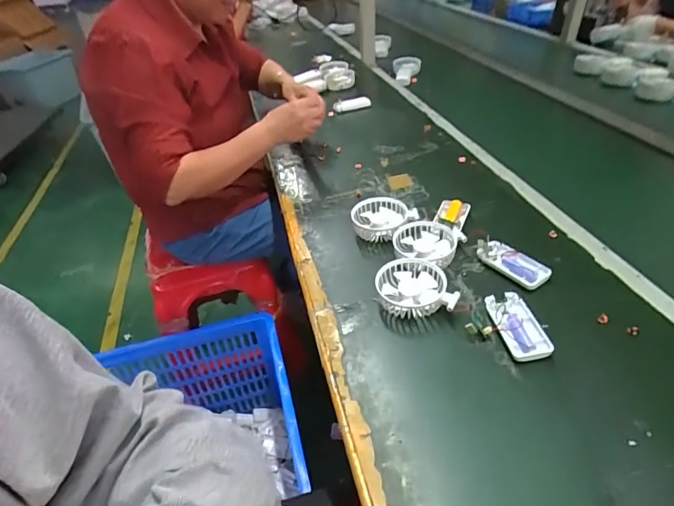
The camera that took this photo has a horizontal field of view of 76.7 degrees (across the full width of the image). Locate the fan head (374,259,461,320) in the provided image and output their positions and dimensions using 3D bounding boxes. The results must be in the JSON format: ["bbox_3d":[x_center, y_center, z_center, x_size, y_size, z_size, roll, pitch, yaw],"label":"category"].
[{"bbox_3d":[0.100,0.048,0.564,0.093,0.034,0.084,-8,38,0],"label":"fan head"}]

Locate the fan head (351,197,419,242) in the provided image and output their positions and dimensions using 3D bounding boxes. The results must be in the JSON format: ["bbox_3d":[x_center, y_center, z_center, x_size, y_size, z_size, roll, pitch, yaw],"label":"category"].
[{"bbox_3d":[0.077,-0.054,0.701,0.102,0.040,0.082,5,40,16],"label":"fan head"}]

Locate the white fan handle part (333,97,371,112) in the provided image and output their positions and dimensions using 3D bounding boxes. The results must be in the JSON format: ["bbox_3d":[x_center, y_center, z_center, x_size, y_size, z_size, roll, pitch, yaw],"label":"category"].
[{"bbox_3d":[0.037,-0.383,1.090,0.096,0.025,0.027,-11,38,-5],"label":"white fan handle part"}]

